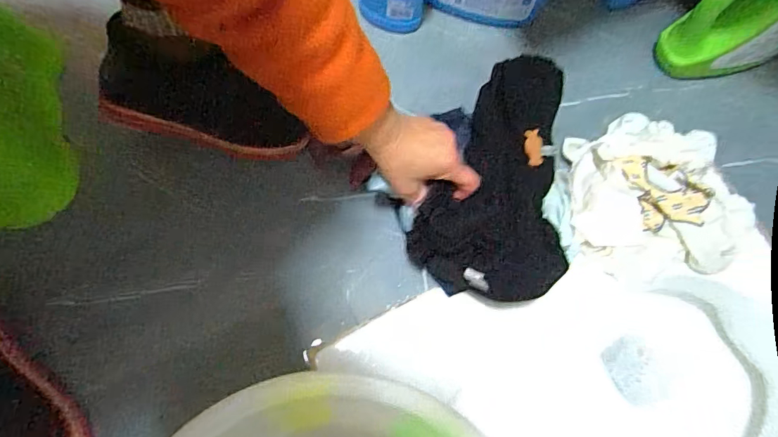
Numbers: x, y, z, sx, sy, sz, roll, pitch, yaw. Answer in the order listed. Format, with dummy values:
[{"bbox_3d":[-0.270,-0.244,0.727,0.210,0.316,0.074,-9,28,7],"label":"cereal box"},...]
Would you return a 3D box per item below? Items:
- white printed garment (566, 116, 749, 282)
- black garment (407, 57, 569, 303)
[{"bbox_3d":[0.324,-0.038,0.542,0.226,0.064,0.208,3,71,0],"label":"white printed garment"},{"bbox_3d":[0.131,-0.059,0.526,0.157,0.085,0.293,15,76,3],"label":"black garment"}]

